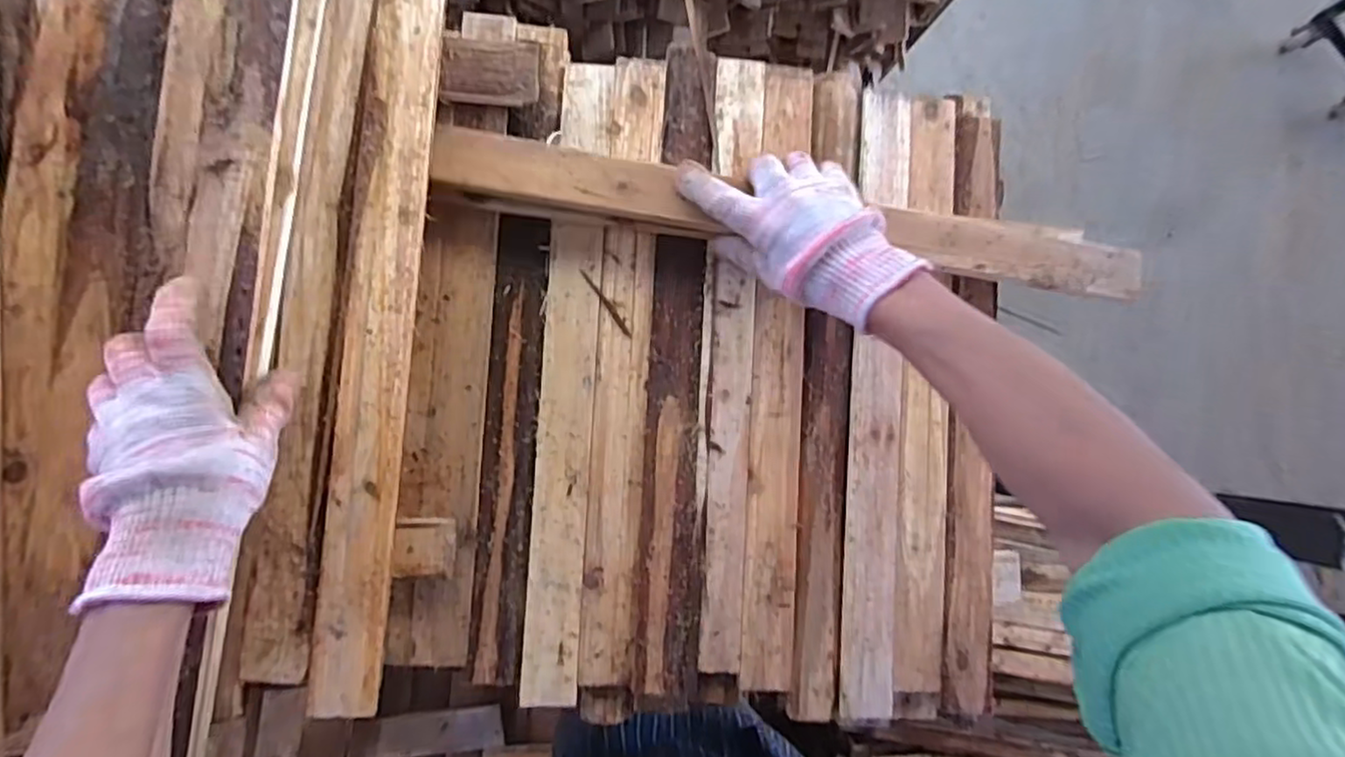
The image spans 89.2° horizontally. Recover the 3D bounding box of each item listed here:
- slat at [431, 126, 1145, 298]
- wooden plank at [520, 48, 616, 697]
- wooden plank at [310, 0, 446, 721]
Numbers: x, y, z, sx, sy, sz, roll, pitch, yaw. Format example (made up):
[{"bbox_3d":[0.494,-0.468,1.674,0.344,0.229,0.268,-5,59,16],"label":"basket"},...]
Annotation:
[{"bbox_3d":[0.098,-0.124,0.533,0.559,0.040,0.054,6,87,-7],"label":"slat"},{"bbox_3d":[-0.079,-0.005,0.524,0.041,0.023,0.487,3,87,-7],"label":"wooden plank"},{"bbox_3d":[-0.193,-0.033,0.450,0.044,0.020,0.486,4,87,-7],"label":"wooden plank"}]

